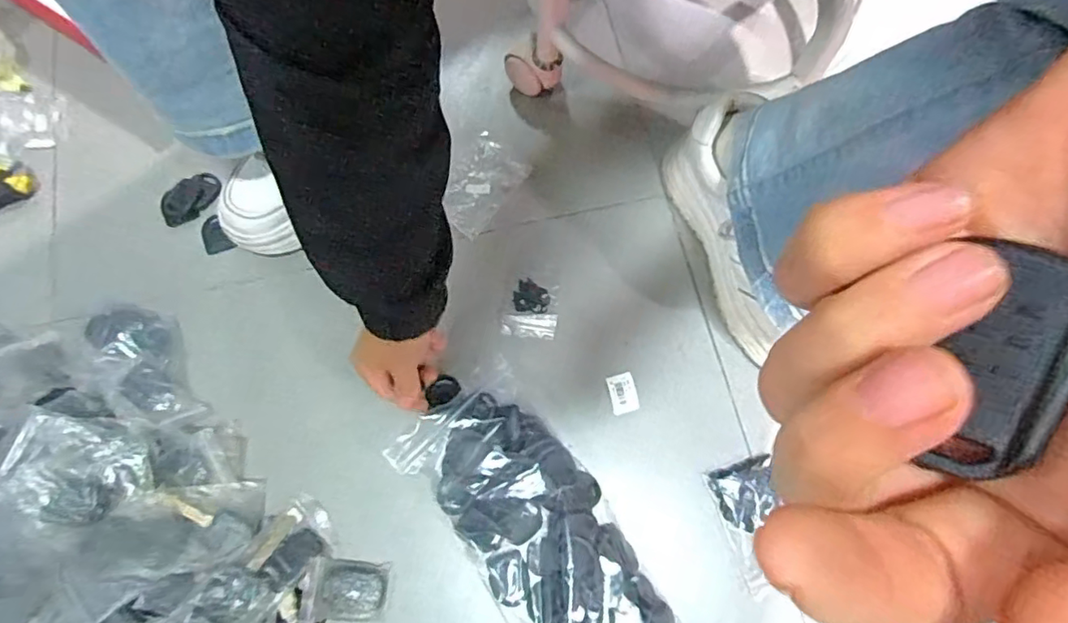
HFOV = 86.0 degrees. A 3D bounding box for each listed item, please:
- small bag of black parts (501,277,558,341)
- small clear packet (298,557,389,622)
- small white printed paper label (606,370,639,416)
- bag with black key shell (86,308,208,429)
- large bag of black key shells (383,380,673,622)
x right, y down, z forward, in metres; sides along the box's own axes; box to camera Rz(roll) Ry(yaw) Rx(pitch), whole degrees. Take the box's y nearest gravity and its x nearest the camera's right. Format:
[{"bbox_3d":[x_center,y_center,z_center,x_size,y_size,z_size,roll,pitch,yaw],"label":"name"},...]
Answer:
[{"bbox_3d":[-0.002,-0.003,0.537,0.049,0.005,0.056,10,74,3],"label":"small bag of black parts"},{"bbox_3d":[-0.151,0.225,0.462,0.062,0.021,0.045,4,74,1],"label":"small clear packet"},{"bbox_3d":[0.080,0.073,0.515,0.024,0.004,0.036,-12,74,-3],"label":"small white printed paper label"},{"bbox_3d":[-0.343,0.047,0.503,0.069,0.031,0.126,-26,75,-7],"label":"bag with black key shell"},{"bbox_3d":[0.000,0.179,0.462,0.121,0.051,0.265,-34,76,-9],"label":"large bag of black key shells"}]

